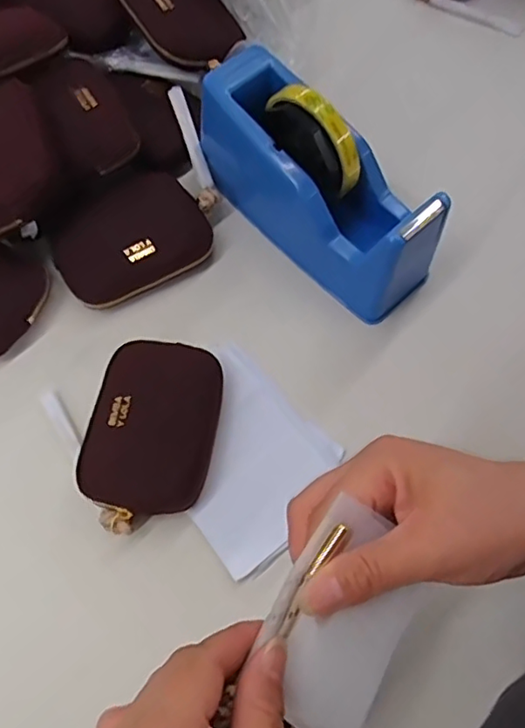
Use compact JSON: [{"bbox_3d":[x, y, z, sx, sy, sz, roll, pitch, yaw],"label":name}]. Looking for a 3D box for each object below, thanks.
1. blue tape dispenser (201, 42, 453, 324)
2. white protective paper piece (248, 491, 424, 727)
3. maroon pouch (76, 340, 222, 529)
[{"bbox_3d":[0.039,-0.134,0.426,0.204,0.105,0.067,43,73,14],"label":"blue tape dispenser"},{"bbox_3d":[0.036,0.111,0.251,0.069,0.011,0.086,39,71,-21],"label":"white protective paper piece"},{"bbox_3d":[-0.073,0.046,0.391,0.079,0.027,0.125,10,68,3],"label":"maroon pouch"}]

